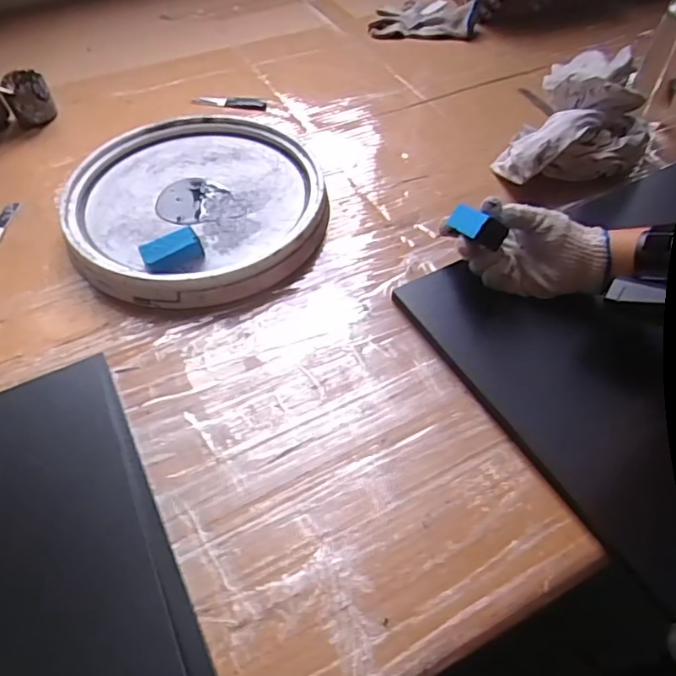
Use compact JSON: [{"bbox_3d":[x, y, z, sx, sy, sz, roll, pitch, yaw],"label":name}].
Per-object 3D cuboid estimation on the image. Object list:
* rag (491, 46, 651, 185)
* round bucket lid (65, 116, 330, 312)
[{"bbox_3d":[0.303,-0.264,0.699,0.149,0.093,0.223,25,56,19],"label":"rag"},{"bbox_3d":[-0.162,-0.165,0.657,0.283,0.044,0.304,0,52,0],"label":"round bucket lid"}]

